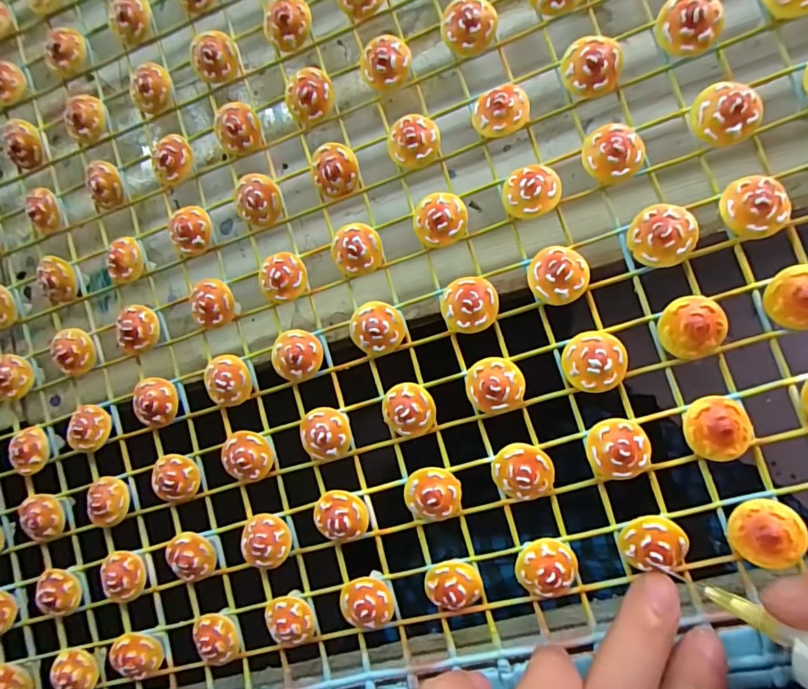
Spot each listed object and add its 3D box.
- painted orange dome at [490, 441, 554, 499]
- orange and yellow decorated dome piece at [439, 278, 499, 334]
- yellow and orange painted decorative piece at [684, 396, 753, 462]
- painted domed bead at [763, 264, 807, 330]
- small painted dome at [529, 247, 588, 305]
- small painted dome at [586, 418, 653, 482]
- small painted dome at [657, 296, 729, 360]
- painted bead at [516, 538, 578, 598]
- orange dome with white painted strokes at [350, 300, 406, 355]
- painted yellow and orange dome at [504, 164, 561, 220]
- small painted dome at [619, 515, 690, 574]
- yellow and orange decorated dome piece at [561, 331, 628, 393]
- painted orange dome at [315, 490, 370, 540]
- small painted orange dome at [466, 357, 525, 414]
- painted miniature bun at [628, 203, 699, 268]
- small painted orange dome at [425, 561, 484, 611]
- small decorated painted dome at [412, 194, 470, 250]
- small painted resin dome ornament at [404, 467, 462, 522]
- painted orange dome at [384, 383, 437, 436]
[{"bbox_3d":[0.041,0.043,0.159,0.020,0.011,0.019,-1,87,12],"label":"painted orange dome"},{"bbox_3d":[0.023,-0.014,0.165,0.020,0.010,0.019,-1,87,12],"label":"orange and yellow decorated dome piece"},{"bbox_3d":[0.099,0.027,0.147,0.018,0.010,0.020,-18,84,11],"label":"yellow and orange painted decorative piece"},{"bbox_3d":[0.124,-0.015,0.144,0.018,0.009,0.019,-1,87,12],"label":"painted domed bead"},{"bbox_3d":[0.053,-0.024,0.160,0.019,0.011,0.020,-1,87,12],"label":"small painted dome"},{"bbox_3d":[0.071,0.034,0.154,0.019,0.012,0.019,-1,87,12],"label":"small painted dome"},{"bbox_3d":[0.093,-0.005,0.150,0.019,0.008,0.020,-2,87,12],"label":"small painted dome"},{"bbox_3d":[0.048,0.074,0.155,0.019,0.010,0.019,-1,87,12],"label":"painted bead"},{"bbox_3d":[-0.010,-0.006,0.173,0.019,0.010,0.019,-1,87,12],"label":"orange dome with white painted strokes"},{"bbox_3d":[0.045,-0.053,0.163,0.019,0.009,0.018,-1,87,12],"label":"painted yellow and orange dome"},{"bbox_3d":[0.079,0.063,0.147,0.019,0.006,0.017,-10,85,7],"label":"small painted dome"},{"bbox_3d":[0.064,0.006,0.157,0.020,0.011,0.020,-1,87,12],"label":"yellow and orange decorated dome piece"},{"bbox_3d":[-0.023,0.063,0.172,0.019,0.012,0.017,-3,87,12],"label":"painted orange dome"},{"bbox_3d":[0.032,0.014,0.163,0.019,0.009,0.019,0,87,12],"label":"small painted orange dome"},{"bbox_3d":[0.085,-0.036,0.152,0.019,0.007,0.020,-1,87,12],"label":"painted miniature bun"},{"bbox_3d":[0.017,0.084,0.162,0.019,0.010,0.017,22,92,12],"label":"small painted orange dome"},{"bbox_3d":[0.013,-0.045,0.170,0.019,0.008,0.019,-1,87,12],"label":"small decorated painted dome"},{"bbox_3d":[0.010,0.053,0.165,0.019,0.011,0.018,2,88,12],"label":"small painted resin dome ornament"},{"bbox_3d":[0.002,0.024,0.170,0.019,0.010,0.019,1,87,12],"label":"painted orange dome"}]

